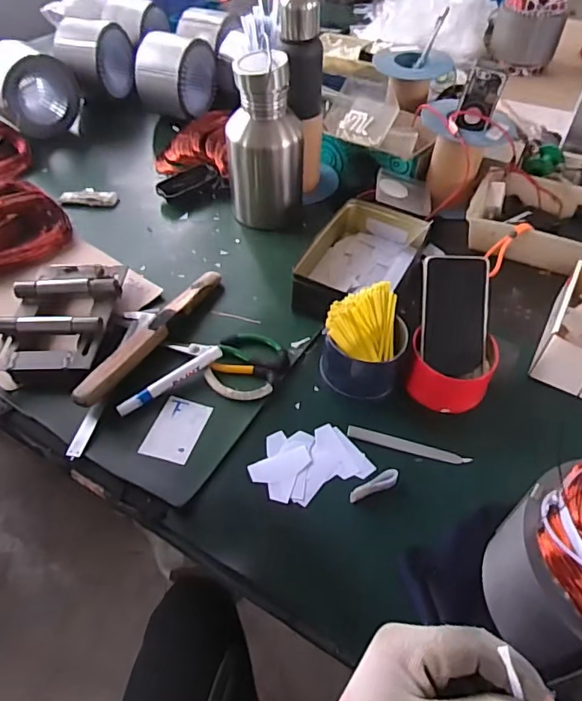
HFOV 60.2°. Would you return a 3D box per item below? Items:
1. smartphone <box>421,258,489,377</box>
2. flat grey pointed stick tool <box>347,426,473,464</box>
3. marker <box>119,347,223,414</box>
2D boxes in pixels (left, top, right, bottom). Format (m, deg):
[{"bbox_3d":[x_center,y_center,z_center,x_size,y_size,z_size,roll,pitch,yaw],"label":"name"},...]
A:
[{"bbox_3d":[0.199,-0.042,0.607,0.078,0.009,0.140,3,94,2],"label":"smartphone"},{"bbox_3d":[0.133,0.109,0.576,0.136,0.005,0.016,12,52,11],"label":"flat grey pointed stick tool"},{"bbox_3d":[-0.145,0.037,0.617,0.142,0.014,0.017,-33,57,-24],"label":"marker"}]

